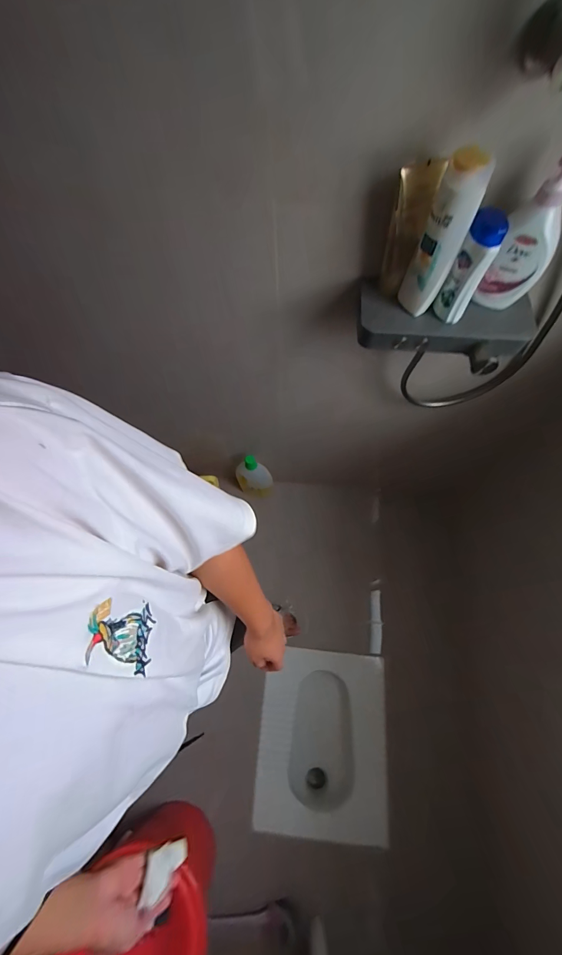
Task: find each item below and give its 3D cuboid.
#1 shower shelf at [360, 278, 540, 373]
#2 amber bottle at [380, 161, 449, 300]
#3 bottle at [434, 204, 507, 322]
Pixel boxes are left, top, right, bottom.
[{"bbox_3d":[0.284,-0.270,0.607,0.289,0.048,0.121,13,69,7],"label":"shower shelf"},{"bbox_3d":[0.193,-0.377,0.529,0.051,0.179,0.032,22,70,10],"label":"amber bottle"},{"bbox_3d":[0.286,-0.313,0.520,0.049,0.157,0.036,-4,68,0],"label":"bottle"}]

